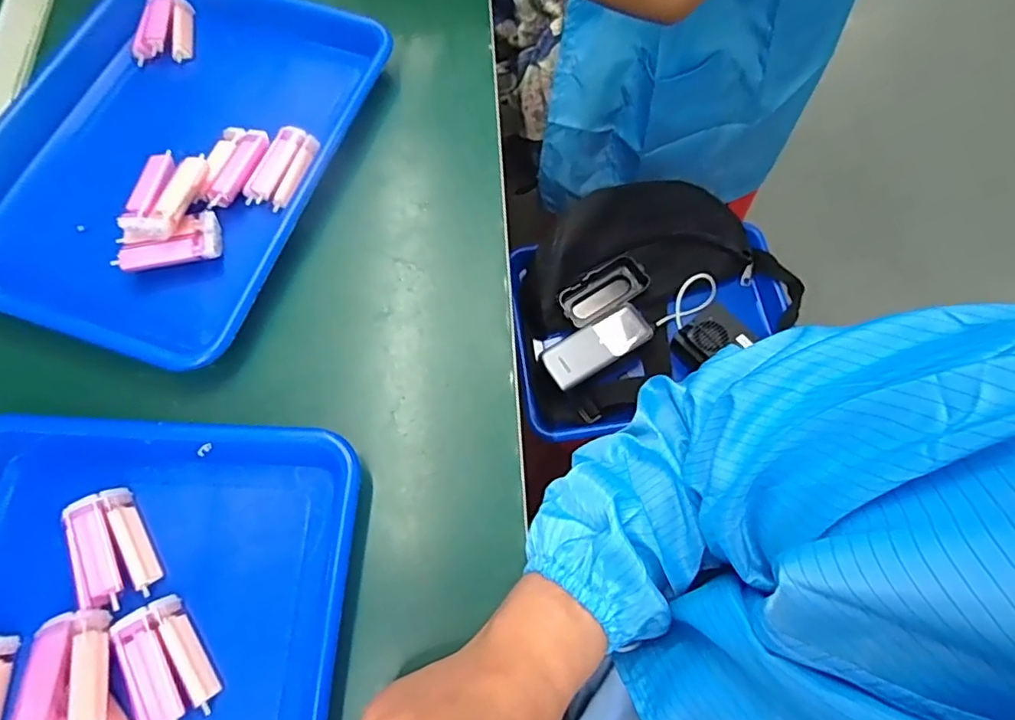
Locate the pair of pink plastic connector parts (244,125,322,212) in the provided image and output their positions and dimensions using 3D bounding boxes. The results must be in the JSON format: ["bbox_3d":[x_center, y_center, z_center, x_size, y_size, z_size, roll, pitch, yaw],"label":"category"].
[{"bbox_3d":[-0.173,-0.149,0.443,0.034,0.014,0.070,23,71,8],"label":"pair of pink plastic connector parts"}]

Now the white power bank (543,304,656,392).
[{"bbox_3d":[0.100,-0.012,0.651,0.123,0.030,0.052,-30,72,-11],"label":"white power bank"}]

